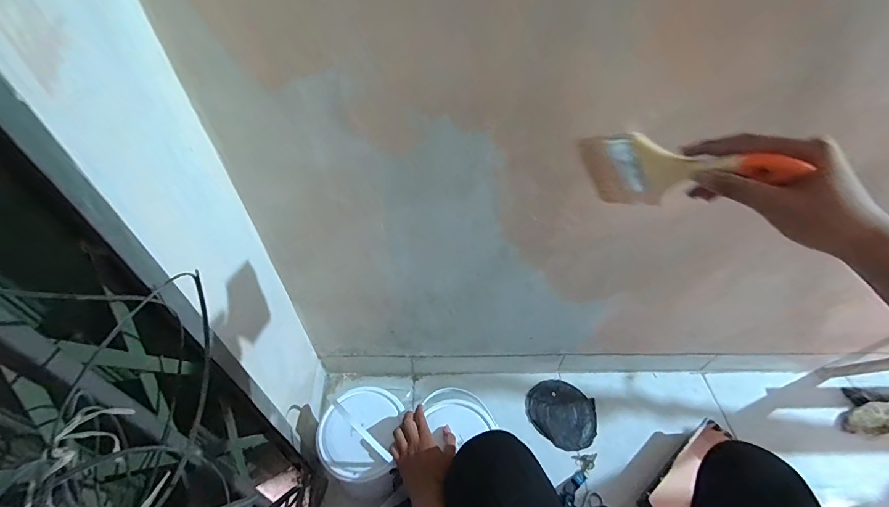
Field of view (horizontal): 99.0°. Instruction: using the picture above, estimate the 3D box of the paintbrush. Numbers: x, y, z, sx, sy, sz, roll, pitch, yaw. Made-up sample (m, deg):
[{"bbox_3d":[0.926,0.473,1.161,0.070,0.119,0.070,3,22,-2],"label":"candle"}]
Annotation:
[{"bbox_3d":[0.236,-0.088,0.400,0.027,0.088,0.209,-26,21,-23],"label":"paintbrush"}]

